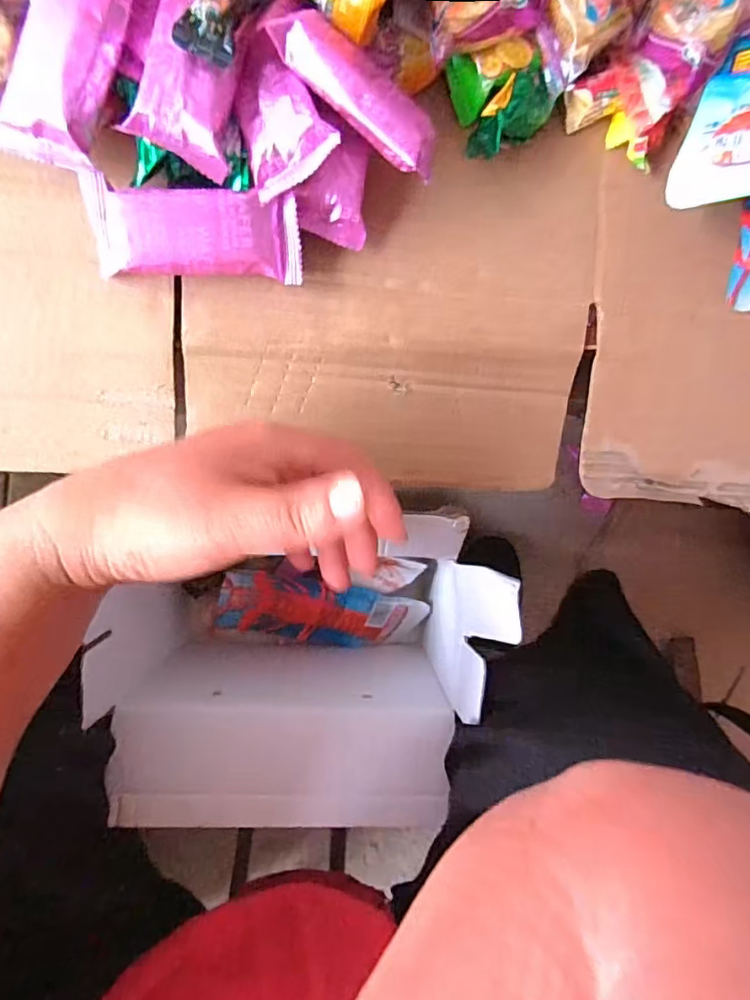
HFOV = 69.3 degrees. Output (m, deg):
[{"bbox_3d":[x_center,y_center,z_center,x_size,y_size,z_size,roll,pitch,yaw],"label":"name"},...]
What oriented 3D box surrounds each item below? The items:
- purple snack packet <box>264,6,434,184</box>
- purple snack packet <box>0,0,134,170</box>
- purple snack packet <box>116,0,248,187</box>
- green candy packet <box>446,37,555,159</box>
[{"bbox_3d":[-0.004,-0.185,0.242,0.081,0.020,0.031,37,87,-3],"label":"purple snack packet"},{"bbox_3d":[-0.135,-0.190,0.236,0.040,0.014,0.084,27,101,-4],"label":"purple snack packet"},{"bbox_3d":[-0.077,-0.182,0.235,0.045,0.016,0.073,19,88,-4],"label":"purple snack packet"},{"bbox_3d":[0.067,-0.207,0.280,0.043,0.029,0.049,-19,91,-5],"label":"green candy packet"}]

